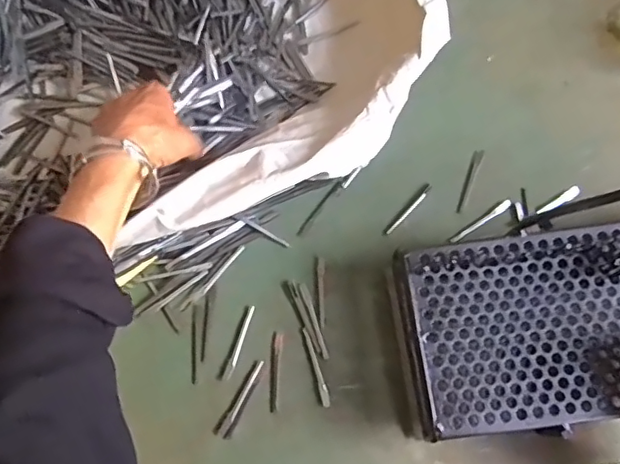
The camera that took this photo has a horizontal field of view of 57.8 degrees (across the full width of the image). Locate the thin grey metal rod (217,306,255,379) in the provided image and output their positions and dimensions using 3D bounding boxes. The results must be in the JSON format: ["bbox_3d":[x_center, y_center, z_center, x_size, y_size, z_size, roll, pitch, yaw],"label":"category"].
[{"bbox_3d":[-0.063,0.097,0.493,0.011,0.004,0.066,20,74,7],"label":"thin grey metal rod"}]

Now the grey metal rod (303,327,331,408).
[{"bbox_3d":[0.006,0.114,0.476,0.007,0.004,0.068,-15,76,-4],"label":"grey metal rod"}]

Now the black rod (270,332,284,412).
[{"bbox_3d":[-0.030,0.119,0.479,0.009,0.004,0.064,4,75,1],"label":"black rod"}]

